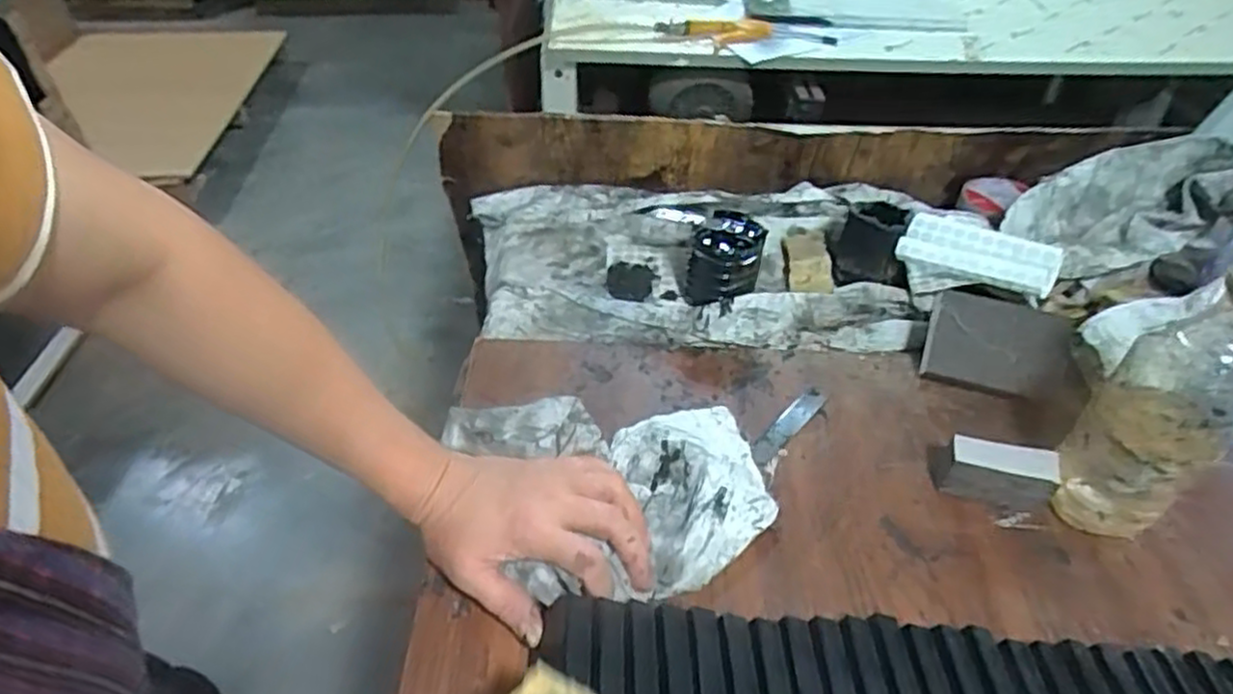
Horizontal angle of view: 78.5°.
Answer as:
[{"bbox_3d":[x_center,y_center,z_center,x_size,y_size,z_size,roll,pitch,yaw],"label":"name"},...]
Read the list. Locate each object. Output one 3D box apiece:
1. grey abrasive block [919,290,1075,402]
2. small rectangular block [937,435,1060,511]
[{"bbox_3d":[0.296,-0.003,0.593,0.103,0.070,0.041,11,10,12],"label":"grey abrasive block"},{"bbox_3d":[0.261,0.086,0.518,0.069,0.040,0.028,10,45,8],"label":"small rectangular block"}]

